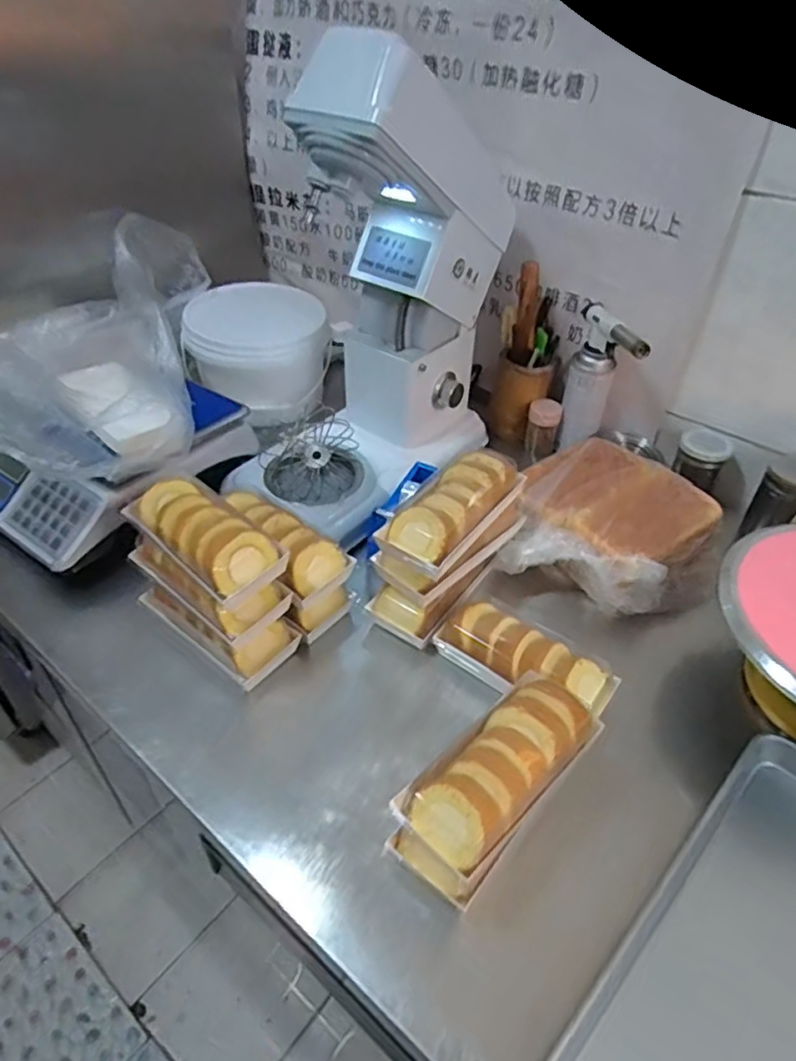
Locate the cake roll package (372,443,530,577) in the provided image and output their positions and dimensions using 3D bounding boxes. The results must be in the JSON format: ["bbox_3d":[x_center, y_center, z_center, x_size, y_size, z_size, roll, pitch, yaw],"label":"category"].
[{"bbox_3d":[0.062,-0.023,0.722,0.082,0.064,0.173,28,47,26],"label":"cake roll package"}]

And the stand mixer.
[{"bbox_3d":[-0.027,-0.303,0.832,0.212,0.488,0.420,31,49,28],"label":"stand mixer"}]

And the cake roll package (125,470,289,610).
[{"bbox_3d":[-0.205,-0.001,0.673,0.094,0.055,0.183,-30,51,-31],"label":"cake roll package"}]

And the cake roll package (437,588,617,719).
[{"bbox_3d":[0.137,0.139,0.697,0.191,0.050,0.075,26,47,24],"label":"cake roll package"}]

